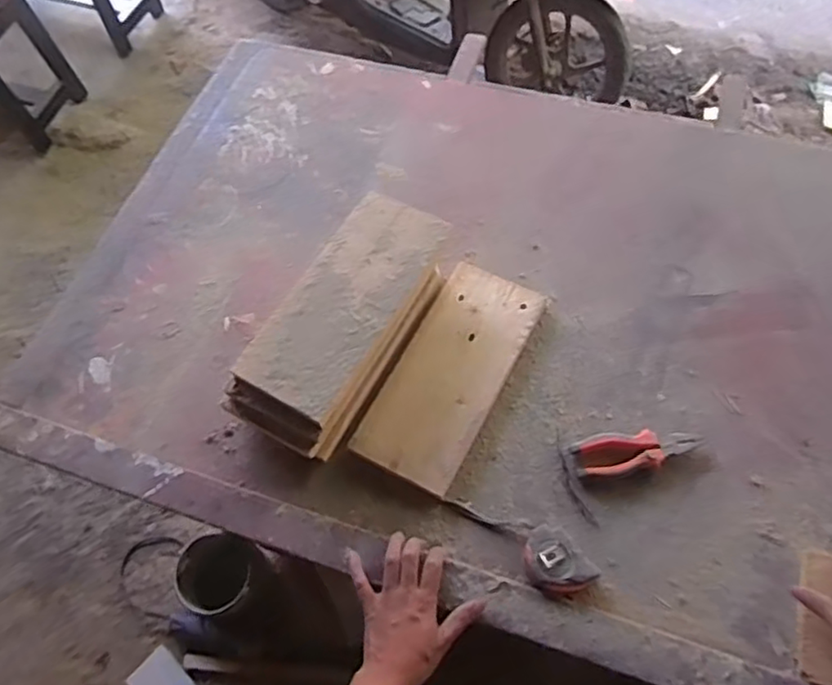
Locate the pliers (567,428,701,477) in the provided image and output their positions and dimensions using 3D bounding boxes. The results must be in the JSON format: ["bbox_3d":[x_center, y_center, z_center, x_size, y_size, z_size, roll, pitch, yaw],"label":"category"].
[{"bbox_3d":[0.273,0.138,0.807,0.160,0.024,0.055,-4,62,1],"label":"pliers"}]

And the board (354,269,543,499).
[{"bbox_3d":[0.044,0.040,0.878,0.148,0.029,0.315,24,64,17],"label":"board"}]

